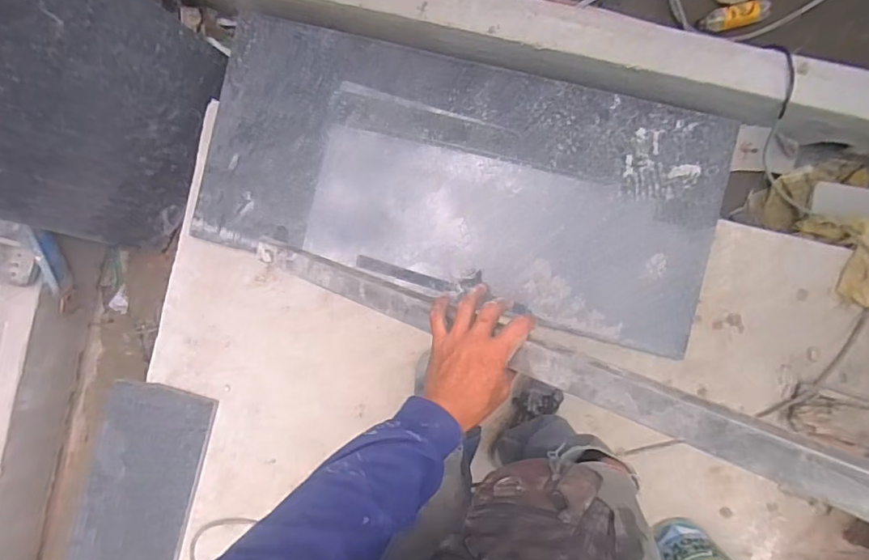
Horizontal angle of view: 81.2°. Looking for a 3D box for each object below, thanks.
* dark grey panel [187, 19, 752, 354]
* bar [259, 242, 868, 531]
[{"bbox_3d":[0.062,-0.247,1.259,1.252,0.027,0.579,14,94,3],"label":"dark grey panel"},{"bbox_3d":[0.188,0.108,0.491,1.140,0.027,0.060,19,95,36],"label":"bar"}]

